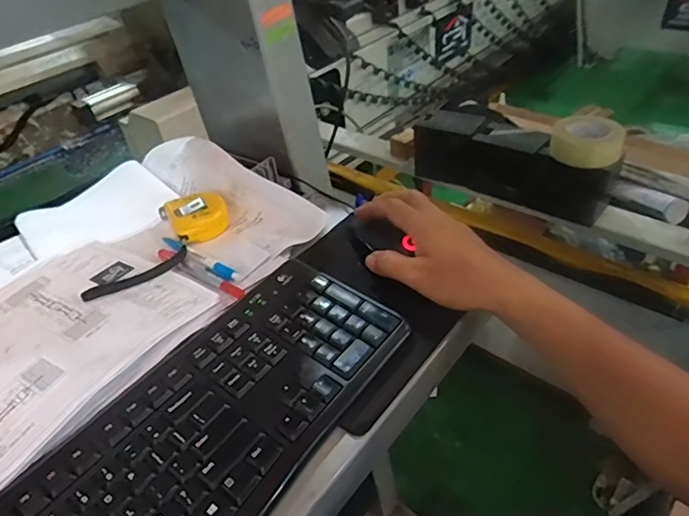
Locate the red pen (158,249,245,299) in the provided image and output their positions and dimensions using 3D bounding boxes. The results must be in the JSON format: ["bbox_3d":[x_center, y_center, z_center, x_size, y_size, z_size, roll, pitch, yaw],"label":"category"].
[{"bbox_3d":[-0.147,0.015,0.501,0.131,0.011,0.017,25,49,33],"label":"red pen"}]

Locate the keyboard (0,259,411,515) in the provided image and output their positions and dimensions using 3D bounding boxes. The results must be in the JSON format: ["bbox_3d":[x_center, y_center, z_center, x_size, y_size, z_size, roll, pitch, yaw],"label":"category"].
[{"bbox_3d":[-0.131,0.153,0.343,0.144,0.025,0.432,24,48,32],"label":"keyboard"}]

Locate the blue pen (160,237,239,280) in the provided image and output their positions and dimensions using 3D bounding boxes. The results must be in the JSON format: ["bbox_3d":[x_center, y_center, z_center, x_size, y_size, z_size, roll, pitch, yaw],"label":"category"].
[{"bbox_3d":[-0.154,-0.002,0.516,0.128,0.011,0.012,22,47,38],"label":"blue pen"}]

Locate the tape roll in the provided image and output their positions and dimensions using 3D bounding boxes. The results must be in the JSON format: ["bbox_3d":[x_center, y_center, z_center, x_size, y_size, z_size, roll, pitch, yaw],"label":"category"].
[{"bbox_3d":[0.461,-0.232,0.947,0.123,0.056,0.139,11,43,20],"label":"tape roll"}]

